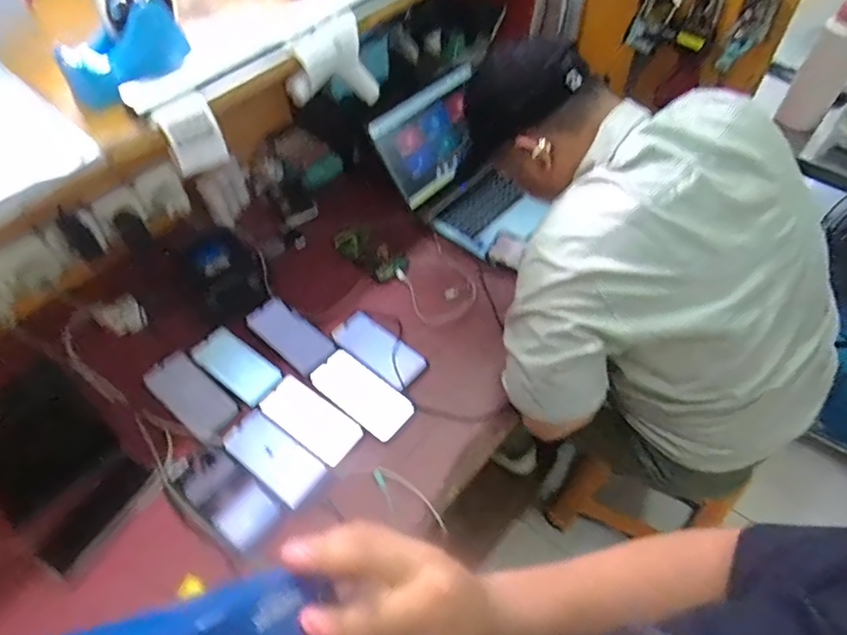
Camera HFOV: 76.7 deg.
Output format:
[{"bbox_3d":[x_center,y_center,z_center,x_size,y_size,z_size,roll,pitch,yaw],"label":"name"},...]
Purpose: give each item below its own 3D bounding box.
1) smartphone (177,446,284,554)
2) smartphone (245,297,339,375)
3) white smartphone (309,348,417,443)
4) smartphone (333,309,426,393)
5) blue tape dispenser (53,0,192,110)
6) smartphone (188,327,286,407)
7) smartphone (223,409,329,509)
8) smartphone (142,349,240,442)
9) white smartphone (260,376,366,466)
[{"bbox_3d":[-0.269,0.248,0.743,0.154,0.004,0.076,32,59,24],"label":"smartphone"},{"bbox_3d":[-0.228,0.027,0.916,0.169,0.007,0.076,35,61,26],"label":"smartphone"},{"bbox_3d":[-0.099,0.117,0.845,0.172,0.004,0.079,34,60,25],"label":"white smartphone"},{"bbox_3d":[-0.076,0.049,0.896,0.170,0.013,0.076,34,60,25],"label":"smartphone"},{"bbox_3d":[-0.332,-0.313,0.584,0.069,0.098,0.152,22,56,18],"label":"blue tape dispenser"},{"bbox_3d":[-0.308,0.077,0.883,0.159,0.012,0.075,30,59,23],"label":"smartphone"},{"bbox_3d":[-0.219,0.200,0.780,0.163,0.006,0.073,32,59,24],"label":"smartphone"},{"bbox_3d":[-0.367,0.118,0.845,0.172,0.008,0.076,33,60,24],"label":"smartphone"},{"bbox_3d":[-0.173,0.154,0.820,0.168,0.007,0.075,31,59,23],"label":"white smartphone"}]

